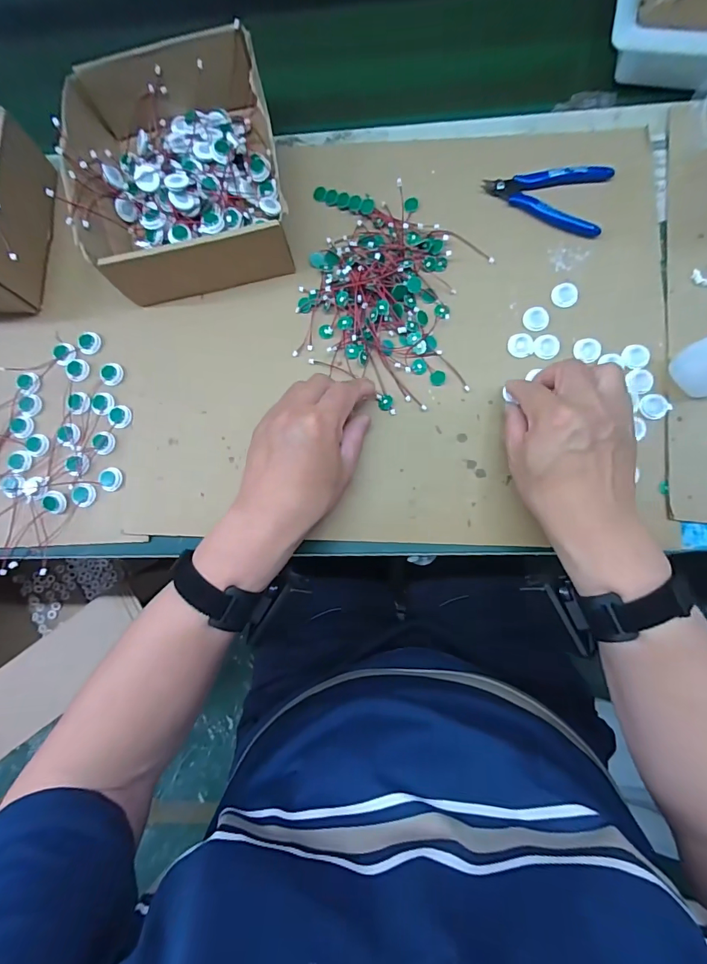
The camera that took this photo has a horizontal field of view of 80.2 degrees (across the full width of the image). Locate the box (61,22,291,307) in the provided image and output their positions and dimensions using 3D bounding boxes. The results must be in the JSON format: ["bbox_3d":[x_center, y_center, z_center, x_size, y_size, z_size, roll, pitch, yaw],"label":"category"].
[{"bbox_3d":[-0.171,-0.304,0.410,0.194,0.064,0.220,-13,81,3],"label":"box"}]

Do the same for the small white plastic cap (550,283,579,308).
[{"bbox_3d":[0.201,-0.178,0.398,0.023,0.007,0.024,-1,82,5],"label":"small white plastic cap"}]

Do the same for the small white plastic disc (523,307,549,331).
[{"bbox_3d":[0.173,-0.155,0.398,0.023,0.004,0.025,-1,82,5],"label":"small white plastic disc"}]

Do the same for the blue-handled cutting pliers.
[{"bbox_3d":[0.189,-0.287,0.413,0.116,0.013,0.069,18,84,7],"label":"blue-handled cutting pliers"}]

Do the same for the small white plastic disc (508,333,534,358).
[{"bbox_3d":[0.158,-0.129,0.396,0.022,0.004,0.023,-1,82,5],"label":"small white plastic disc"}]

